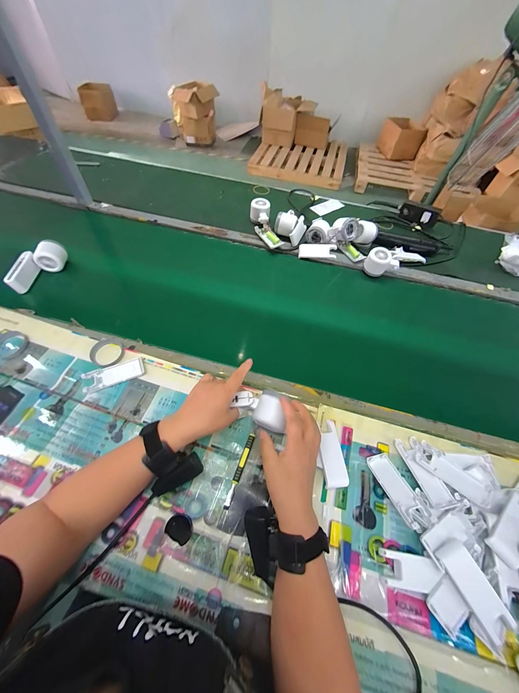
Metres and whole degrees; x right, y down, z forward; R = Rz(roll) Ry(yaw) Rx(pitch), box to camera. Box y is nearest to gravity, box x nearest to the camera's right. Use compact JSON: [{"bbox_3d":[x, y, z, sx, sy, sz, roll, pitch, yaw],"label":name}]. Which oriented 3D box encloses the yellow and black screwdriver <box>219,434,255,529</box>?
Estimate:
[{"bbox_3d":[-0.033,0.203,0.394,0.014,0.008,0.137,18,57,8],"label":"yellow and black screwdriver"}]

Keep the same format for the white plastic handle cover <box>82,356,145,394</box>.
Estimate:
[{"bbox_3d":[-0.271,0.052,0.474,0.103,0.011,0.039,-18,59,-15],"label":"white plastic handle cover"}]

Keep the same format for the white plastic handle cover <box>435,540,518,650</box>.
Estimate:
[{"bbox_3d":[0.272,0.304,0.319,0.043,0.009,0.098,-21,60,-16],"label":"white plastic handle cover"}]

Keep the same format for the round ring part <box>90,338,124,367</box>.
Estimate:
[{"bbox_3d":[-0.298,0.012,0.498,0.060,0.010,0.061,2,56,-2],"label":"round ring part"}]

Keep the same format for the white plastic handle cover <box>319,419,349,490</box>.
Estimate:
[{"bbox_3d":[0.116,0.174,0.415,0.035,0.020,0.101,0,56,-4],"label":"white plastic handle cover"}]

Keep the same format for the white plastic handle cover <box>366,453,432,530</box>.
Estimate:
[{"bbox_3d":[0.208,0.212,0.383,0.041,0.010,0.105,-9,33,-8],"label":"white plastic handle cover"}]

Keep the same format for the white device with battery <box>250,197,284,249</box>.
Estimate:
[{"bbox_3d":[0.017,-0.360,0.756,0.062,0.050,0.181,-15,73,-12],"label":"white device with battery"}]

